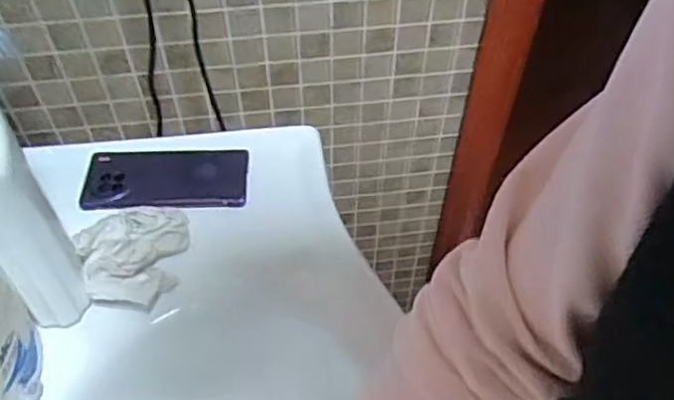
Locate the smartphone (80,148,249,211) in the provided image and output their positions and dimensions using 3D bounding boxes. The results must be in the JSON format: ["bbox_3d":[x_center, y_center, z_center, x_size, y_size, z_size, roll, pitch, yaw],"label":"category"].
[{"bbox_3d":[-0.177,-0.027,0.651,0.165,0.006,0.077,-2,52,-2],"label":"smartphone"}]

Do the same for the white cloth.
[{"bbox_3d":[-0.189,0.051,0.570,0.084,0.043,0.090,11,53,8],"label":"white cloth"}]

